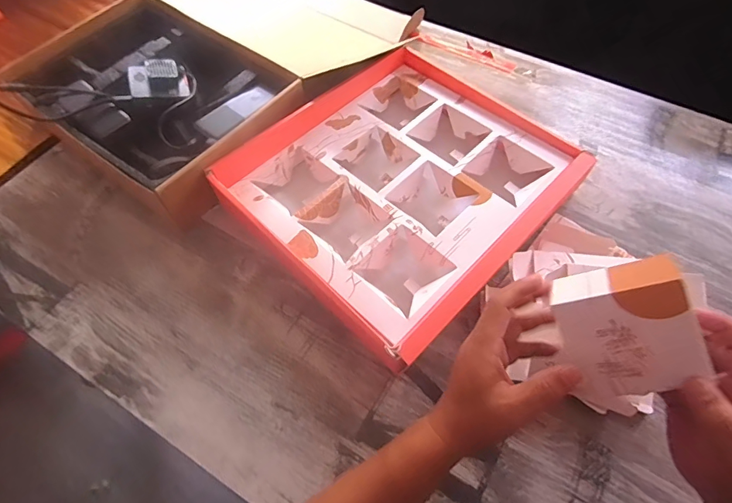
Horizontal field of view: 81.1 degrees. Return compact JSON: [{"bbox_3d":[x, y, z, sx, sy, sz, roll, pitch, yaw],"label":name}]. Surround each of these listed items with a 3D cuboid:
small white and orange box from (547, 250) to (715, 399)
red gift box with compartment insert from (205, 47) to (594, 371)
[{"bbox_3d":[0.199,0.057,0.330,0.083,0.097,0.045,-17,9,30],"label":"small white and orange box"},{"bbox_3d":[0.042,-0.093,0.573,0.342,0.068,0.364,40,67,21],"label":"red gift box with compartment insert"}]

